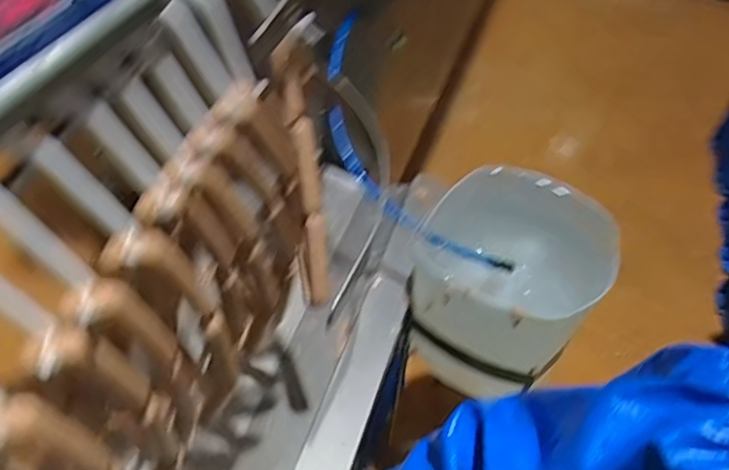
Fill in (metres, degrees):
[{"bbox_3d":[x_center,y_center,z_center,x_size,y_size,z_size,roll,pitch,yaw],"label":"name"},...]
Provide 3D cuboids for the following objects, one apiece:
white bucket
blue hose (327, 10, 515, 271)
[{"bbox_3d":[0.238,0.078,1.067,0.270,0.255,0.278,1,49,-1],"label":"white bucket"},{"bbox_3d":[0.046,-0.124,1.015,0.127,0.091,0.488,-28,79,-24],"label":"blue hose"}]

